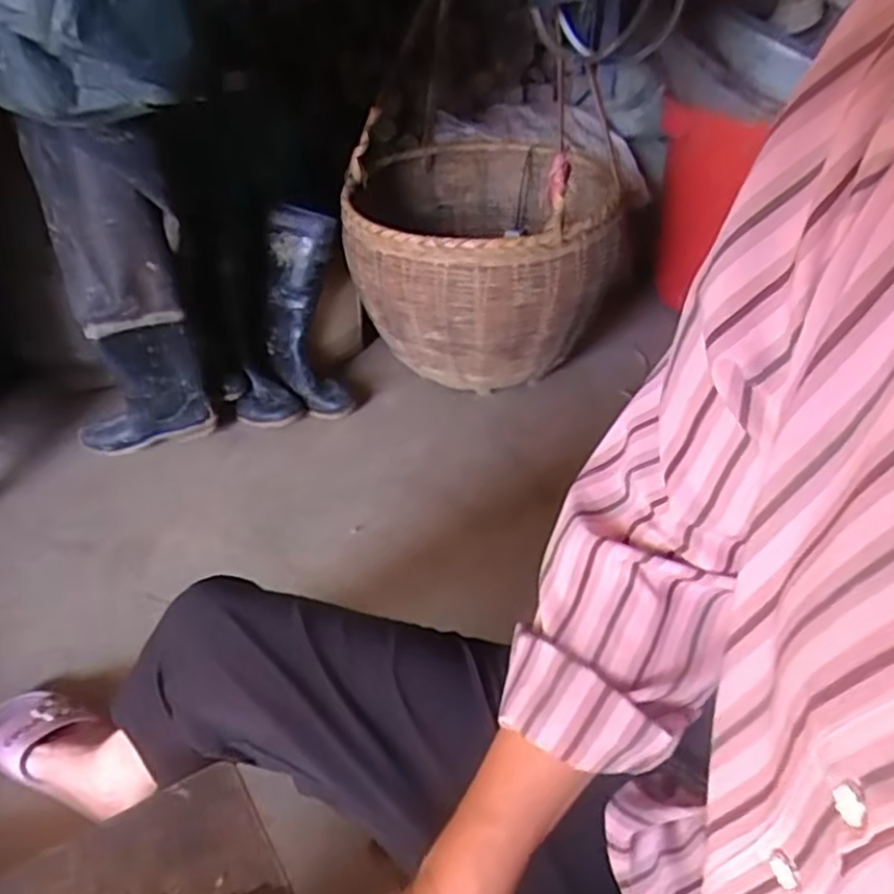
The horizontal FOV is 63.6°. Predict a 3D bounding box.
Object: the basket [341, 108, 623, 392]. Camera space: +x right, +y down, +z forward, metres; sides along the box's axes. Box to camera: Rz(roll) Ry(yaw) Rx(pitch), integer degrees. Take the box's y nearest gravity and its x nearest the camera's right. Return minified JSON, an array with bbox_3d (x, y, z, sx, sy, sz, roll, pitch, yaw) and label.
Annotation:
[{"bbox_3d":[0.073,-0.438,1.562,0.529,0.407,0.649,2,38,1],"label":"basket"}]

